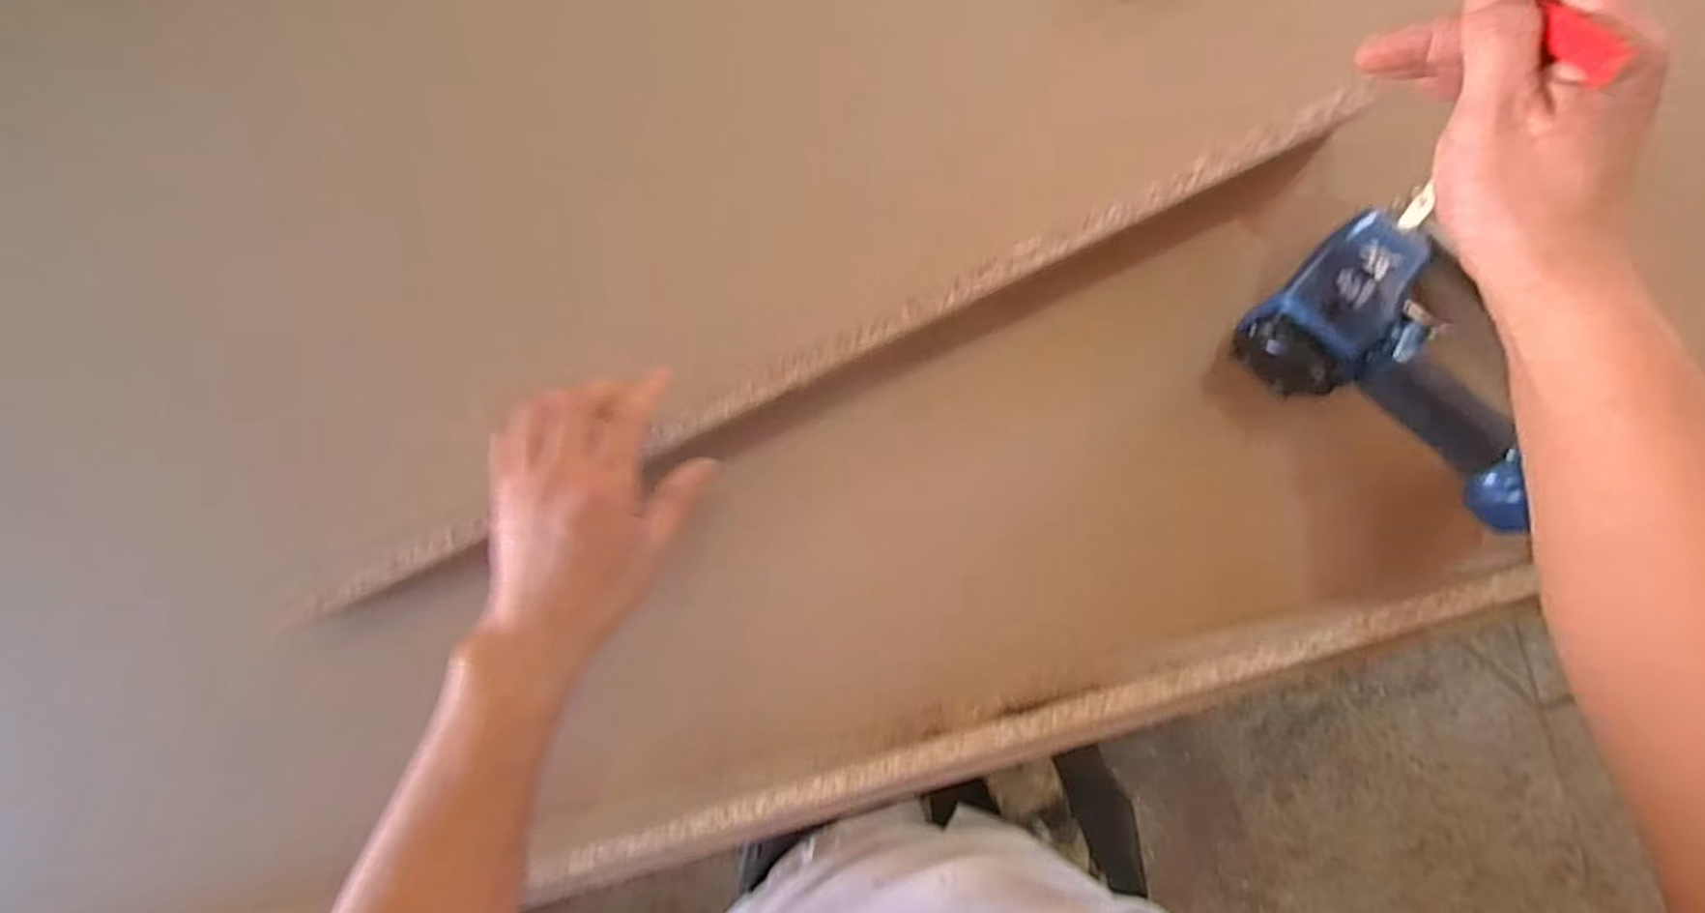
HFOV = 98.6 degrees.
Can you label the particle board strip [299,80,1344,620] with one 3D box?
[{"bbox_3d":[-0.024,-0.054,0.464,0.693,0.055,0.020,-25,91,4],"label":"particle board strip"}]

